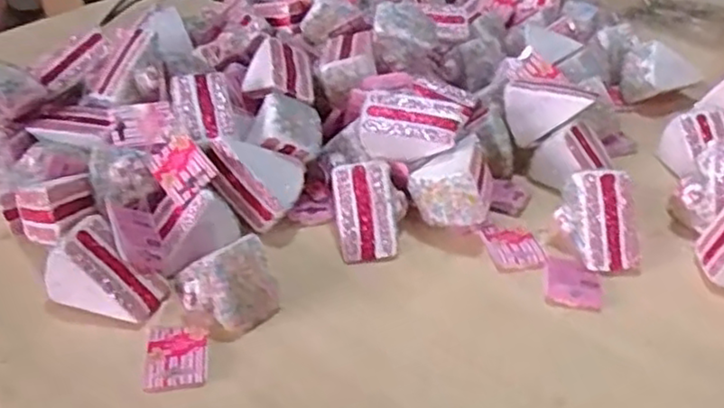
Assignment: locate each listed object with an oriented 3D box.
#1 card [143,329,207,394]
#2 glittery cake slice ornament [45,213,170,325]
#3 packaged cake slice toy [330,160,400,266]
[{"bbox_3d":[-0.137,0.113,0.520,0.044,0.009,0.056,-5,37,-8],"label":"card"},{"bbox_3d":[-0.196,0.049,0.542,0.080,0.061,0.050,8,39,10],"label":"glittery cake slice ornament"},{"bbox_3d":[0.004,0.008,0.627,0.057,0.069,0.069,-5,38,-6],"label":"packaged cake slice toy"}]

